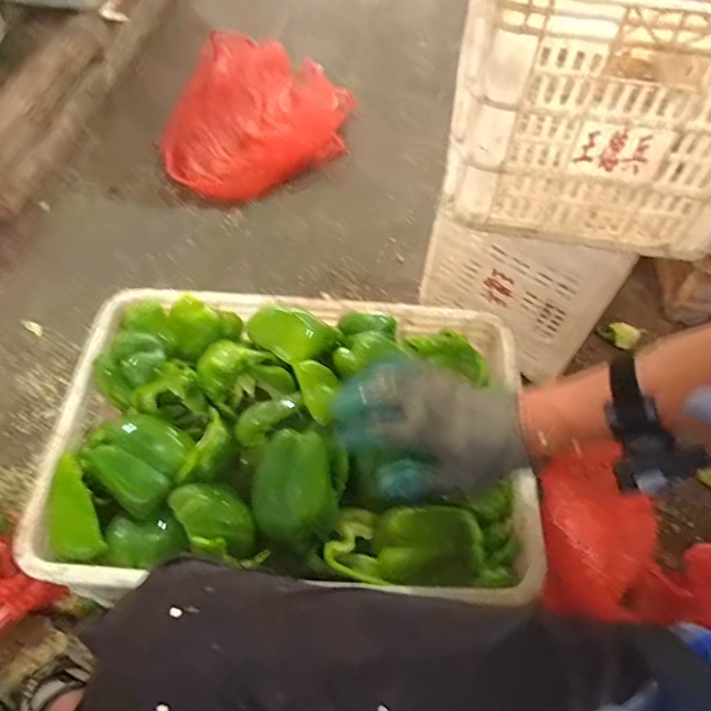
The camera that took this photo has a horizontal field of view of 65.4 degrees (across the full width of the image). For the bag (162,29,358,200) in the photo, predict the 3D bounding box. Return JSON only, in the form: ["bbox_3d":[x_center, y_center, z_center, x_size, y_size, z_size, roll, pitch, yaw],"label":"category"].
[{"bbox_3d":[-0.227,-0.585,1.313,0.414,0.073,0.546,9,58,1],"label":"bag"}]

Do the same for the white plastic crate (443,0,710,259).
[{"bbox_3d":[0.325,-0.427,0.712,0.339,0.267,0.508,10,58,2],"label":"white plastic crate"}]

